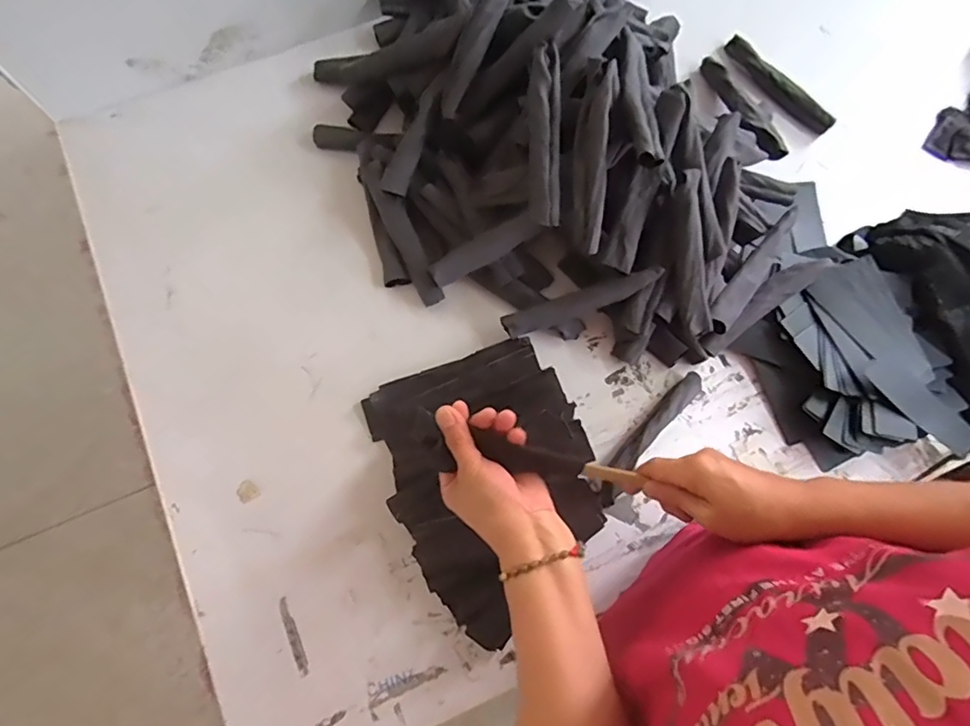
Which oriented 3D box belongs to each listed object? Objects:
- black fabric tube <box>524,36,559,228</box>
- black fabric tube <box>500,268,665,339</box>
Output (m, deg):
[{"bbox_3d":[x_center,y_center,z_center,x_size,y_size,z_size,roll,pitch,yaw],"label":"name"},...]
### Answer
[{"bbox_3d":[0.060,-0.239,0.585,0.031,0.025,0.179,-1,96,-1],"label":"black fabric tube"},{"bbox_3d":[0.111,-0.070,0.643,0.184,0.032,0.030,-18,74,20],"label":"black fabric tube"}]

